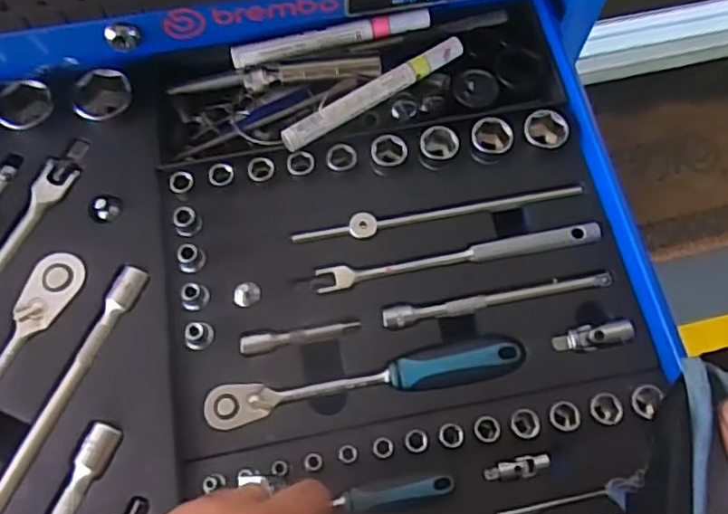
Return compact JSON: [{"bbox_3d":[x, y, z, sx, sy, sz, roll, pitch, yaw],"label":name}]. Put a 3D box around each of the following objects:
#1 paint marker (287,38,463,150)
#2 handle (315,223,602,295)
[{"bbox_3d":[0.008,-0.110,0.439,0.139,0.017,0.015,-33,74,-13],"label":"paint marker"},{"bbox_3d":[0.061,-0.002,0.409,0.181,0.011,0.016,-9,70,-6],"label":"handle"}]

